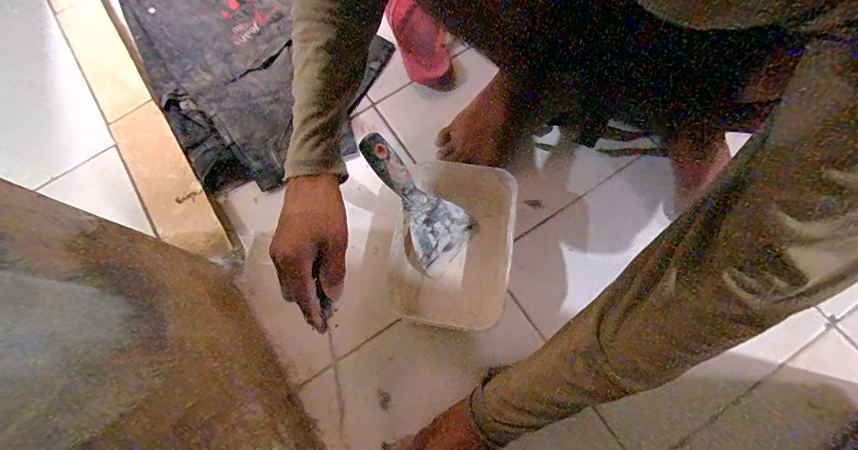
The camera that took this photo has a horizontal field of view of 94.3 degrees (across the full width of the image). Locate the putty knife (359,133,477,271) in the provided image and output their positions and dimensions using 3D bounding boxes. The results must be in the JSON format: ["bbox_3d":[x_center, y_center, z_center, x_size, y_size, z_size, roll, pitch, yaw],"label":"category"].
[{"bbox_3d":[-0.017,-0.025,0.476,0.022,0.193,0.082,25,72,47],"label":"putty knife"}]

